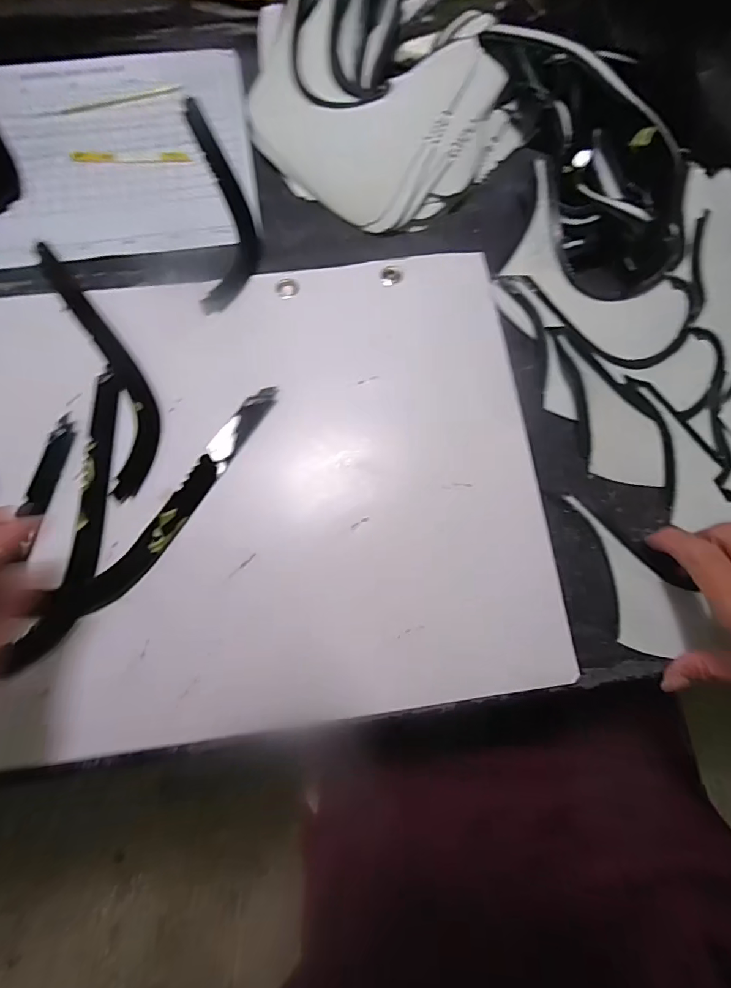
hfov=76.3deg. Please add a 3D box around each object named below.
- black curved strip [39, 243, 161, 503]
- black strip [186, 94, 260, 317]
[{"bbox_3d":[-0.188,-0.097,0.334,0.043,0.007,0.211,-24,76,-7],"label":"black curved strip"},{"bbox_3d":[-0.116,-0.241,0.375,0.045,0.004,0.218,-9,75,-4],"label":"black strip"}]

